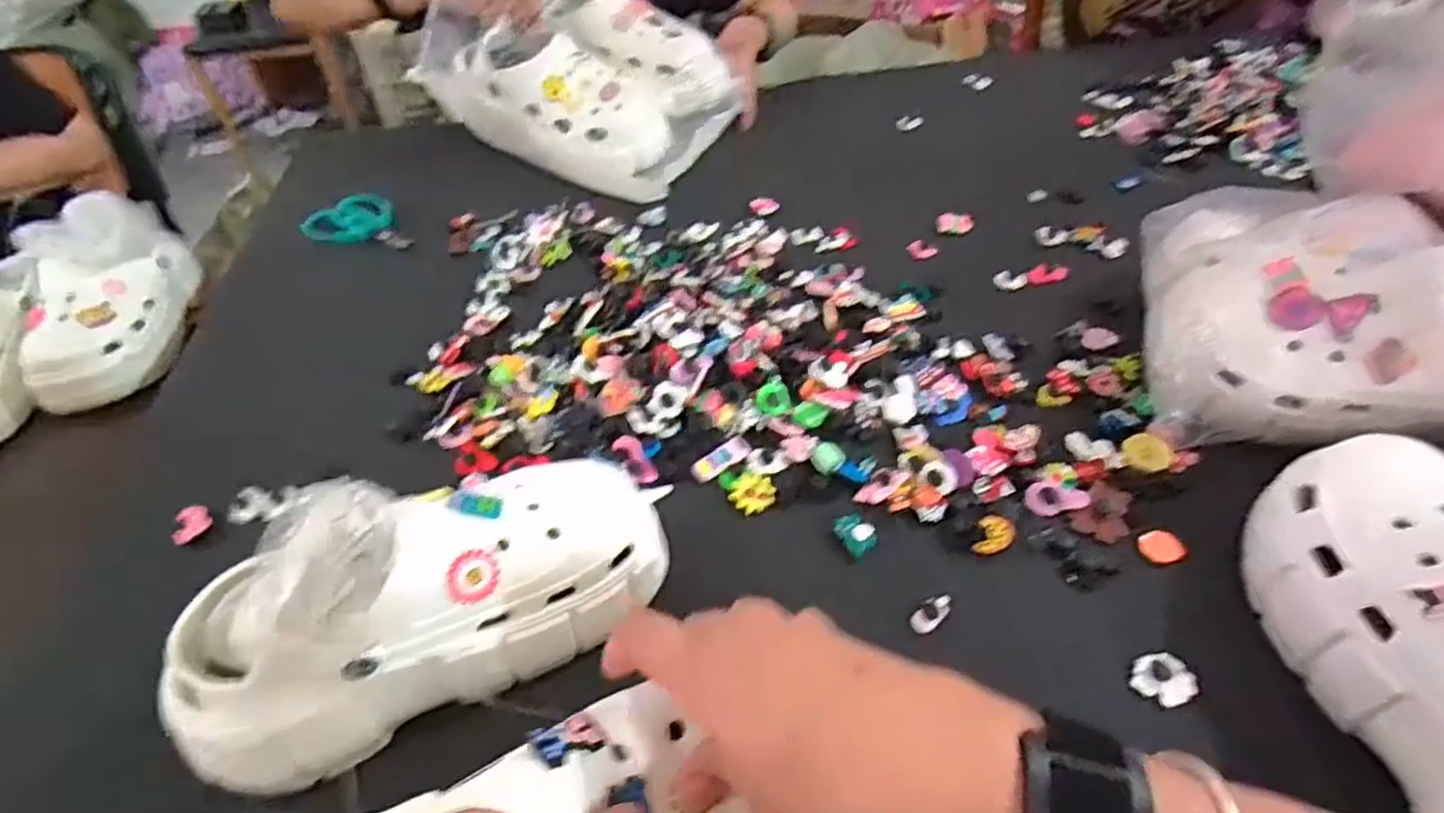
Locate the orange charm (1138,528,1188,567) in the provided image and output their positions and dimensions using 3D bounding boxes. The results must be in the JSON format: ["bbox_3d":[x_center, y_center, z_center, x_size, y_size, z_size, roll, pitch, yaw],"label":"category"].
[{"bbox_3d":[0.272,0.087,0.464,0.022,0.008,0.025,-20,47,-15],"label":"orange charm"}]

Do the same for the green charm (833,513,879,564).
[{"bbox_3d":[0.087,0.083,0.479,0.024,0.010,0.030,-23,48,-18],"label":"green charm"}]

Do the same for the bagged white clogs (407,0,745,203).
[{"bbox_3d":[-0.158,-0.384,0.854,0.298,0.164,0.201,20,50,23],"label":"bagged white clogs"}]

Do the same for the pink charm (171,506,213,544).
[{"bbox_3d":[-0.367,0.080,0.517,0.025,0.009,0.025,-33,51,-26],"label":"pink charm"}]

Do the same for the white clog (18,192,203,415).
[{"bbox_3d":[-0.667,-0.123,0.803,0.123,0.128,0.214,-16,46,-11],"label":"white clog"}]

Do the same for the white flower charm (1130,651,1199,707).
[{"bbox_3d":[0.240,0.148,0.406,0.030,0.008,0.028,-15,46,-11],"label":"white flower charm"}]

